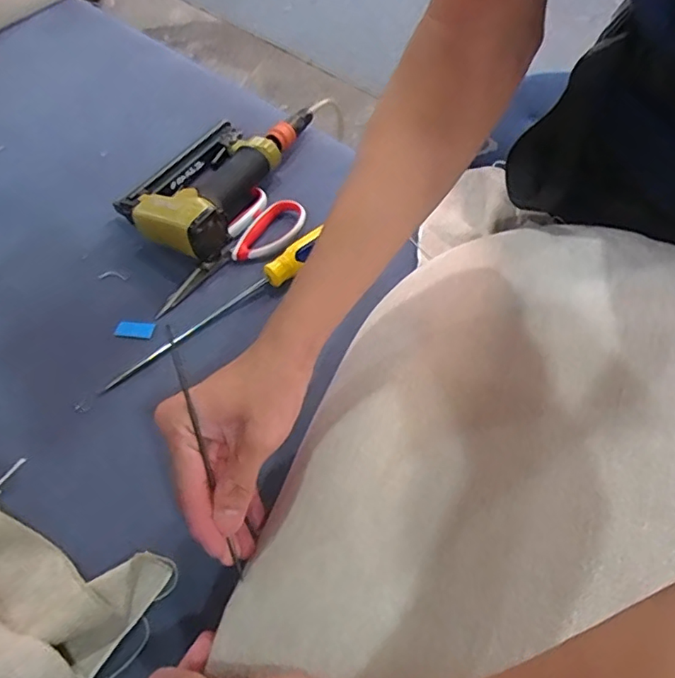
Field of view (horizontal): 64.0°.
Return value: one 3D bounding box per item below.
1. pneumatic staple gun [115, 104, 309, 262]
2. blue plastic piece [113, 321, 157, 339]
[{"bbox_3d":[-0.122,-0.189,0.597,0.133,0.047,0.269,27,60,18],"label":"pneumatic staple gun"},{"bbox_3d":[-0.189,-0.009,0.504,0.036,0.004,0.016,7,56,5],"label":"blue plastic piece"}]

